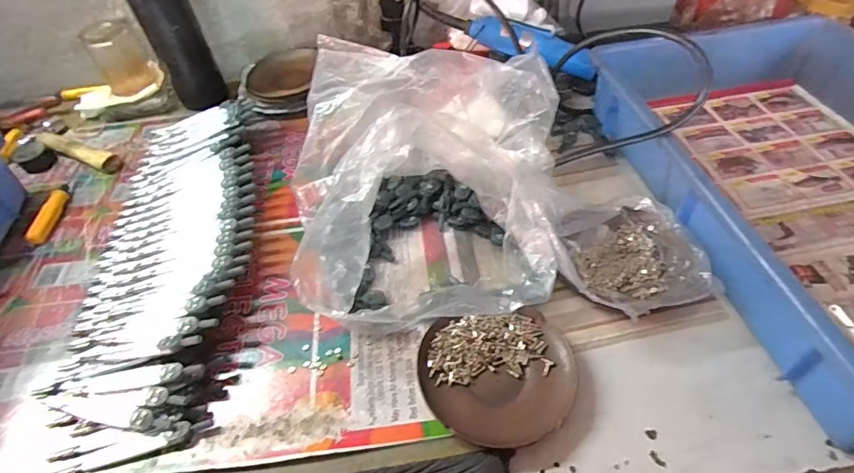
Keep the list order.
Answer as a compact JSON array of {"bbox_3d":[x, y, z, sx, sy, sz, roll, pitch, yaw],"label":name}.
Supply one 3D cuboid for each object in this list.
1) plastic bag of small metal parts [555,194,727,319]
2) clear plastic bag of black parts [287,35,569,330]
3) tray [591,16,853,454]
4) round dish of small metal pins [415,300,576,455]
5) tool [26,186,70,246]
[{"bbox_3d":[0.167,0.018,0.394,0.119,0.044,0.129,-6,49,0],"label":"plastic bag of small metal parts"},{"bbox_3d":[-0.009,-0.059,0.432,0.249,0.109,0.282,1,49,7],"label":"clear plastic bag of black parts"},{"bbox_3d":[0.352,-0.055,0.419,0.292,0.078,0.438,-10,49,-3],"label":"tray"},{"bbox_3d":[0.054,0.104,0.346,0.111,0.016,0.099,-6,49,0],"label":"round dish of small metal pins"},{"bbox_3d":[-0.405,-0.025,0.497,0.019,0.012,0.079,-7,49,-1],"label":"tool"}]

